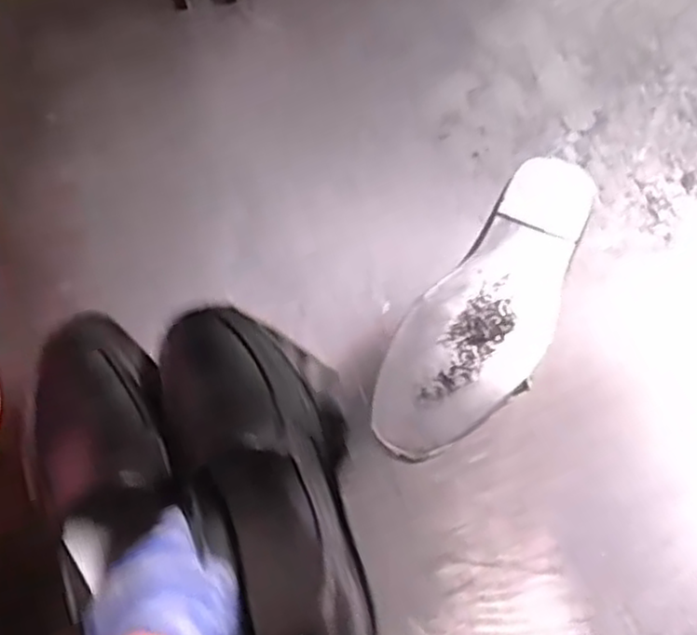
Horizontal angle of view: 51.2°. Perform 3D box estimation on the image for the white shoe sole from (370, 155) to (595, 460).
[{"bbox_3d":[0.115,-0.021,0.529,0.089,0.025,0.290,28,58,19],"label":"white shoe sole"}]

